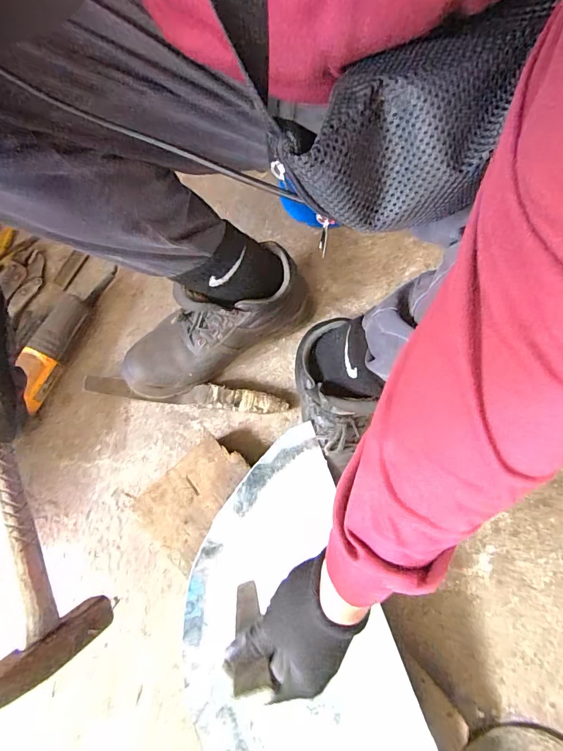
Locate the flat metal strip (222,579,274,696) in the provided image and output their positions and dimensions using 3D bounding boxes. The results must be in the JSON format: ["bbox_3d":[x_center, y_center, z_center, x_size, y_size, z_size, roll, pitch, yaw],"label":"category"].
[{"bbox_3d":[-0.033,0.252,0.402,0.030,0.164,0.012,-24,94,-6],"label":"flat metal strip"}]

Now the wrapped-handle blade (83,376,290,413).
[{"bbox_3d":[-0.143,0.029,0.603,0.296,0.032,0.032,6,76,2],"label":"wrapped-handle blade"}]

